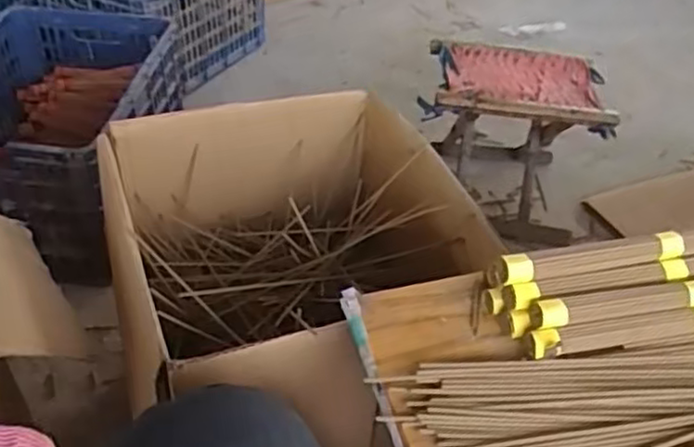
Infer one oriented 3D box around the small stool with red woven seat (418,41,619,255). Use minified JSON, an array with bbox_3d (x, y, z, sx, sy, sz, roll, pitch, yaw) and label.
[{"bbox_3d":[0.311,-0.181,1.363,0.331,0.262,0.259,6,40,4],"label":"small stool with red woven seat"}]

